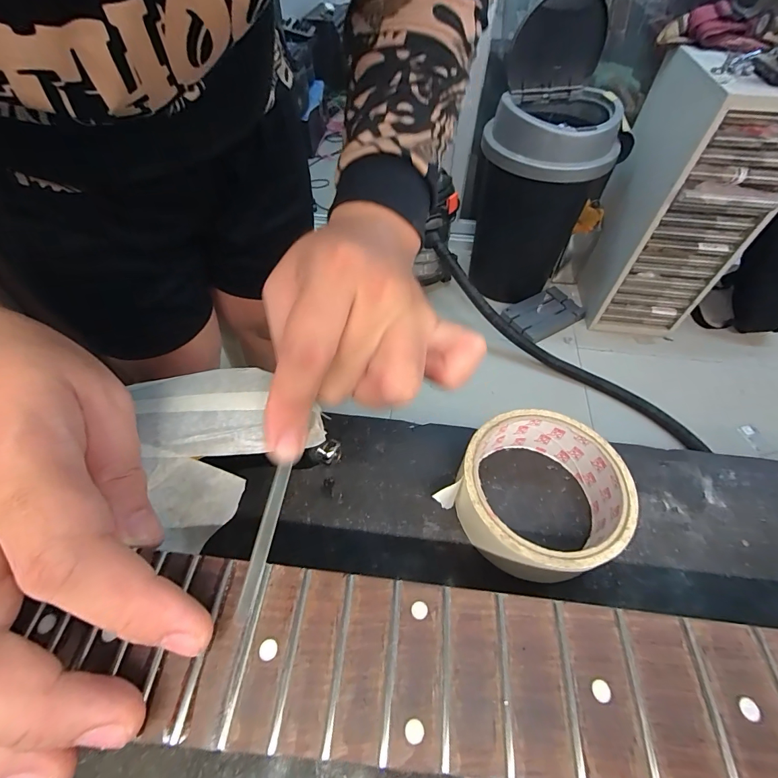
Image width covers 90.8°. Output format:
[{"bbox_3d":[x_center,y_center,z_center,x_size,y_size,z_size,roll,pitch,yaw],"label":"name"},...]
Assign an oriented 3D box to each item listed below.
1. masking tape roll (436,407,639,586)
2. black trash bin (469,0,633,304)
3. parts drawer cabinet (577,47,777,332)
[{"bbox_3d":[0.085,0.060,0.223,0.087,0.038,0.087,1,55,-1],"label":"masking tape roll"},{"bbox_3d":[0.488,-0.666,1.166,0.313,0.668,0.311,24,58,15],"label":"black trash bin"},{"bbox_3d":[0.848,-0.539,1.159,0.283,0.687,0.367,1,55,0],"label":"parts drawer cabinet"}]

